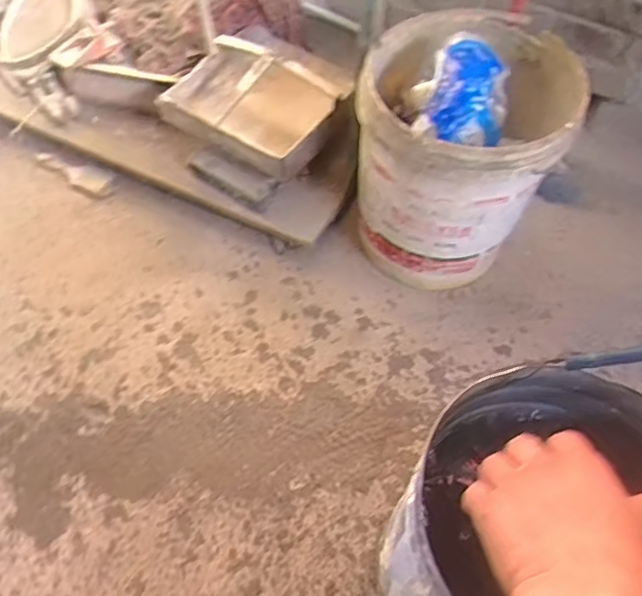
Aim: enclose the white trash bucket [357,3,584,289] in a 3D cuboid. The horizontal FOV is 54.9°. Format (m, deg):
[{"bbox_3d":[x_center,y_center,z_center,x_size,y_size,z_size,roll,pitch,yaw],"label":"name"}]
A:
[{"bbox_3d":[0.203,-0.215,0.949,0.293,0.335,0.300,18,56,8],"label":"white trash bucket"}]

